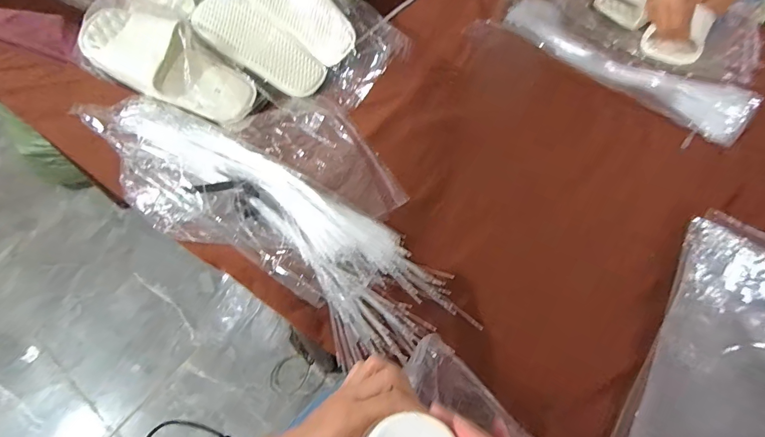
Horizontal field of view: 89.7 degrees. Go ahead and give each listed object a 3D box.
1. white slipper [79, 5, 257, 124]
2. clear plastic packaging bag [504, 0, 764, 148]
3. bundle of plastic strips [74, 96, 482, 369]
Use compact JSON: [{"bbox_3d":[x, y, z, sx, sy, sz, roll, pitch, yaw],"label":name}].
[{"bbox_3d":[-0.332,-0.247,0.592,0.288,0.072,0.118,28,62,-2],"label":"white slipper"},{"bbox_3d":[0.404,-0.275,0.665,0.429,0.029,0.126,38,66,20],"label":"clear plastic packaging bag"},{"bbox_3d":[-0.165,-0.009,0.500,0.561,0.037,0.163,31,64,17],"label":"bundle of plastic strips"}]

